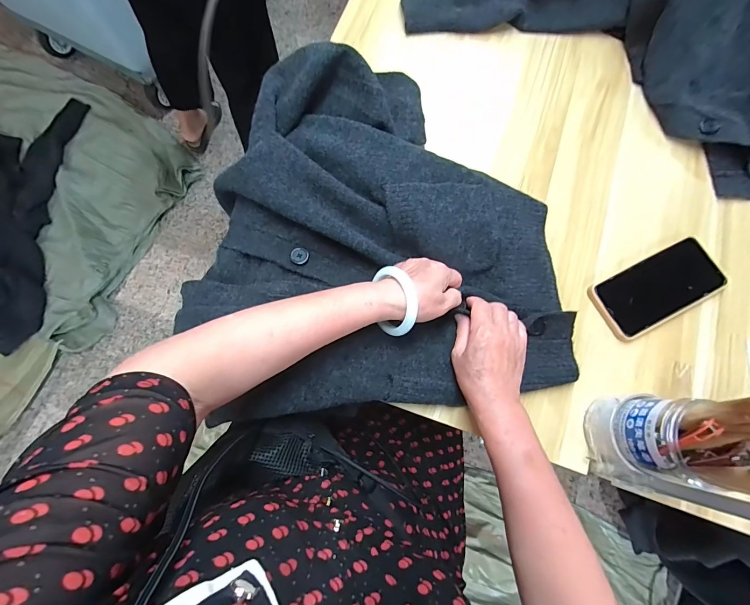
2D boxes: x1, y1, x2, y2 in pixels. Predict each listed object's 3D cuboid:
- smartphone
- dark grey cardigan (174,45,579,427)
[{"bbox_3d":[0.348,-0.019,0.435,0.161,0.013,0.074,-26,78,-7],"label":"smartphone"},{"bbox_3d":[0.000,-0.093,0.418,0.426,0.057,0.414,-3,76,-2],"label":"dark grey cardigan"}]

